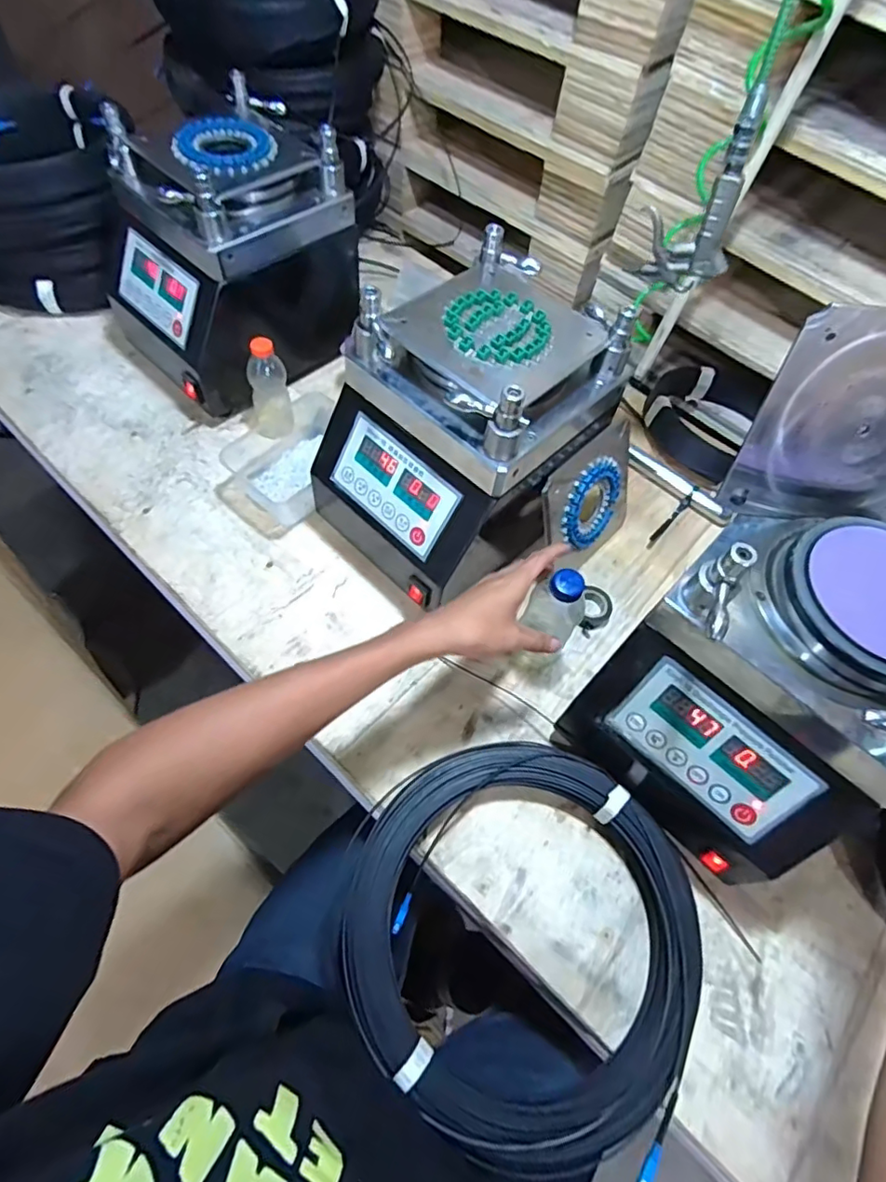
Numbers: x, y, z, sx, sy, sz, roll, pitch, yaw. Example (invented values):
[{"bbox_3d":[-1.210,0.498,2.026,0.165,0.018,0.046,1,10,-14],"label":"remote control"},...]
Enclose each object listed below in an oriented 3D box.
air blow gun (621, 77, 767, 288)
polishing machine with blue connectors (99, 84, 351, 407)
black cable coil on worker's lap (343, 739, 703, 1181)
[{"bbox_3d":[0.257,-0.387,0.555,0.093,0.165,0.026,25,62,10],"label":"air blow gun"},{"bbox_3d":[-0.290,-0.456,0.775,0.225,0.275,0.296,42,66,18],"label":"polishing machine with blue connectors"},{"bbox_3d":[0.074,0.303,0.510,0.315,0.054,0.303,2,60,-3],"label":"black cable coil on worker's lap"}]

